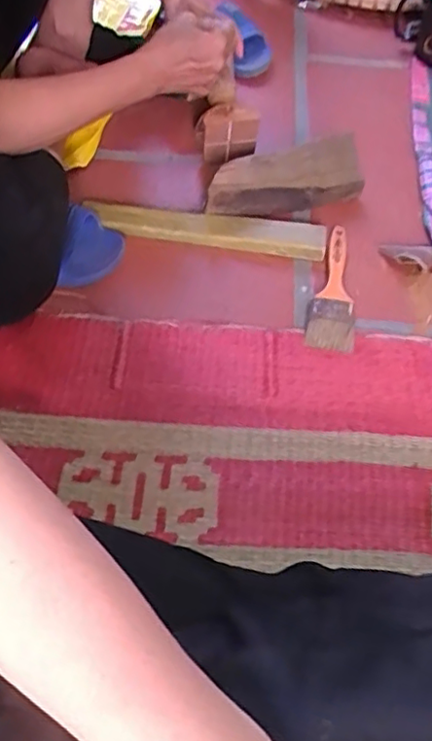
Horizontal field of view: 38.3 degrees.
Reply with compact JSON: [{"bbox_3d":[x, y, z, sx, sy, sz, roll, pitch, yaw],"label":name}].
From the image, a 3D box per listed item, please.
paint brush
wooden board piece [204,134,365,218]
[{"bbox_3d":[0.129,-0.092,0.689,0.048,0.020,0.169,7,56,5],"label":"paint brush"},{"bbox_3d":[0.081,-0.218,0.740,0.192,0.083,0.046,-16,58,-12],"label":"wooden board piece"}]

